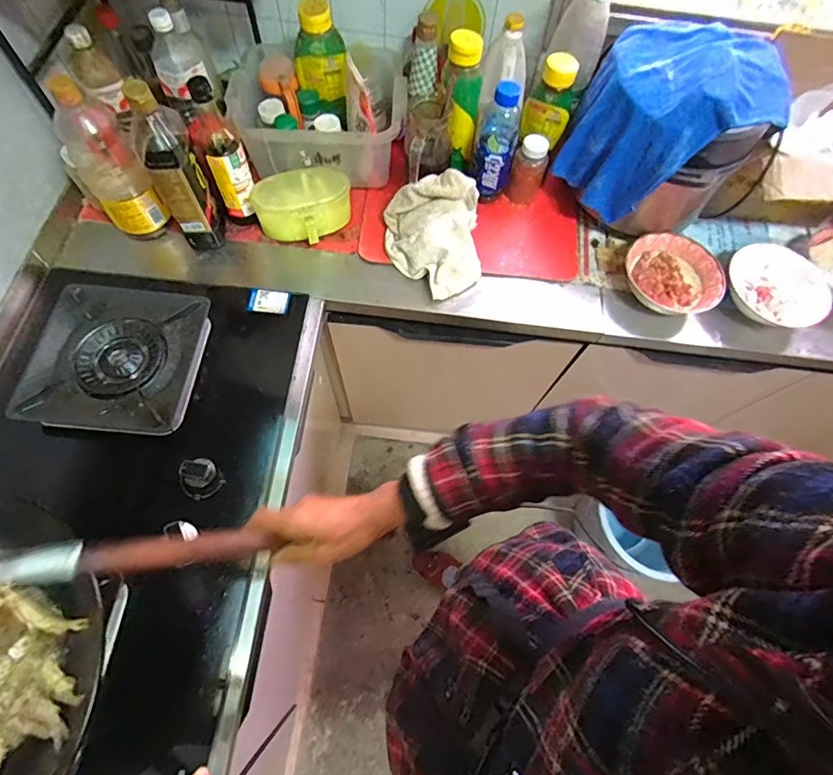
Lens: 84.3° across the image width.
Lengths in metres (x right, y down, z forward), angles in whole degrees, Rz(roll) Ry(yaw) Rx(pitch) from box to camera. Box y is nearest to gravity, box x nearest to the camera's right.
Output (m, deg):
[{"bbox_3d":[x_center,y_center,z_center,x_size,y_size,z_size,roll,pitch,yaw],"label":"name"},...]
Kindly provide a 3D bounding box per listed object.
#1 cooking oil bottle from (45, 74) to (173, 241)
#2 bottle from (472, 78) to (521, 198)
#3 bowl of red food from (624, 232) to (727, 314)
[{"bbox_3d":[-0.488,-0.351,0.728,0.094,0.235,0.092,-31,71,-16],"label":"cooking oil bottle"},{"bbox_3d":[0.140,-0.426,0.806,0.072,0.179,0.060,11,65,1],"label":"bottle"},{"bbox_3d":[0.458,-0.200,0.832,0.154,0.057,0.152,1,65,-3],"label":"bowl of red food"}]

